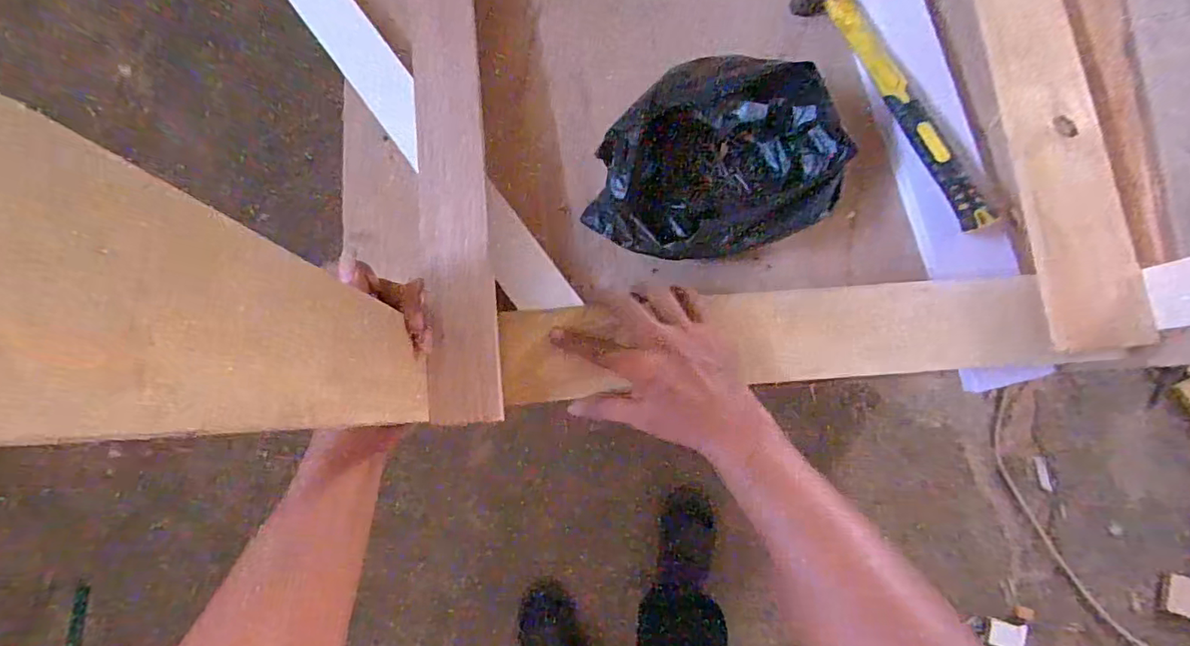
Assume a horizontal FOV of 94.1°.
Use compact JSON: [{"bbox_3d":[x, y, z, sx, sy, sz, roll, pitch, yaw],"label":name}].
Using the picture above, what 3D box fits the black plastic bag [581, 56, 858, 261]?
[{"bbox_3d":[0.099,-0.143,0.487,0.214,0.053,0.157,-8,82,-3],"label":"black plastic bag"}]

